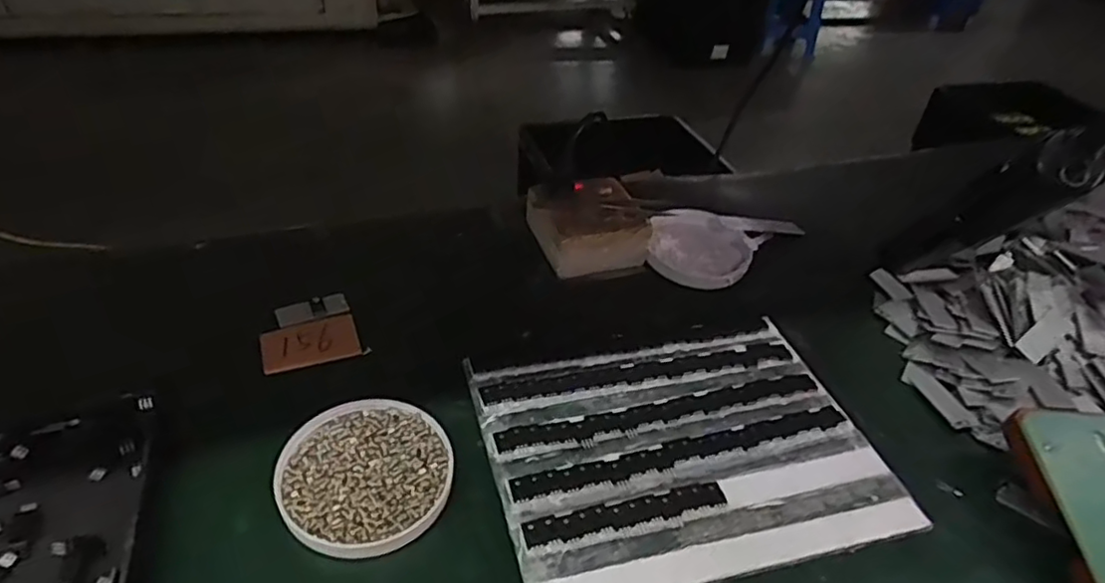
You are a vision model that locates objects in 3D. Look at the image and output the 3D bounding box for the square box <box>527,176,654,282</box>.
[{"bbox_3d":[0.032,-0.060,0.573,0.094,0.039,0.097,-11,44,-20],"label":"square box"}]

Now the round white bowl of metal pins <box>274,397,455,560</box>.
[{"bbox_3d":[-0.109,0.107,0.379,0.095,0.012,0.098,4,41,-3],"label":"round white bowl of metal pins"}]

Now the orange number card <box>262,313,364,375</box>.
[{"bbox_3d":[-0.175,0.037,0.468,0.066,0.004,0.046,-11,44,-20],"label":"orange number card"}]

